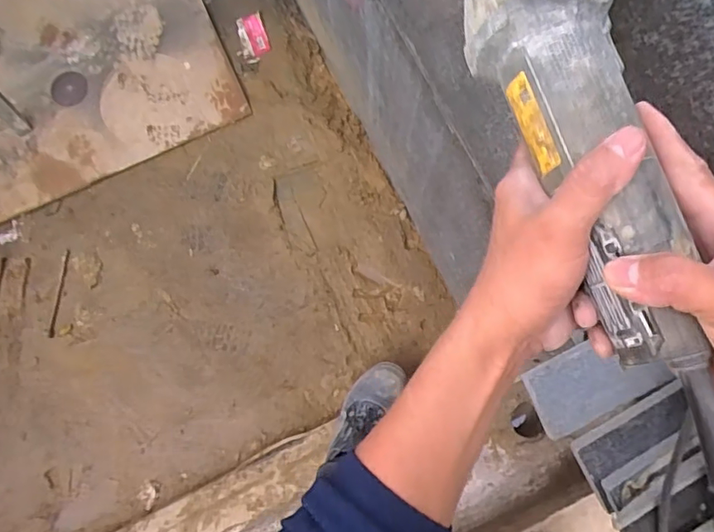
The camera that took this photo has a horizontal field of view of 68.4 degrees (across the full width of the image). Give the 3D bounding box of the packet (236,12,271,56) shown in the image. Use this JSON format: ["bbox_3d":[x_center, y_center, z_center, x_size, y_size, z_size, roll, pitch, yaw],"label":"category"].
[{"bbox_3d":[-0.277,-0.619,1.411,0.068,0.005,0.118,-18,81,-1],"label":"packet"}]

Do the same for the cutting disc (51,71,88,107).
[{"bbox_3d":[-0.770,-0.473,1.405,0.095,0.005,0.096,0,83,2],"label":"cutting disc"}]

